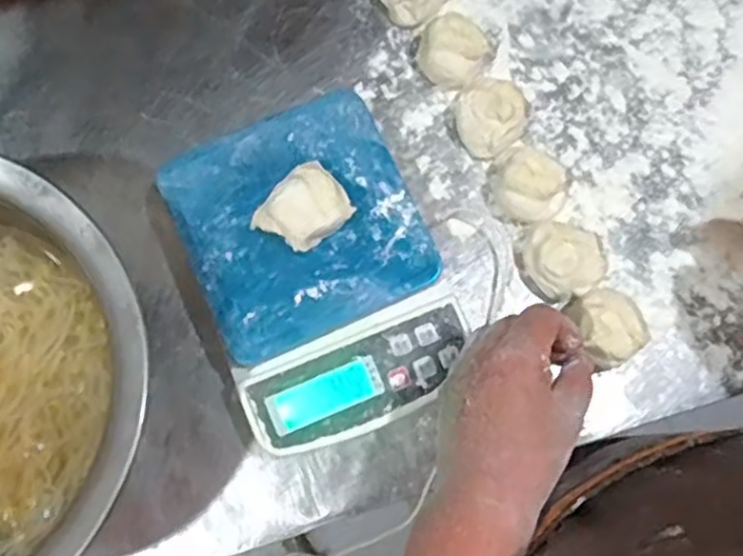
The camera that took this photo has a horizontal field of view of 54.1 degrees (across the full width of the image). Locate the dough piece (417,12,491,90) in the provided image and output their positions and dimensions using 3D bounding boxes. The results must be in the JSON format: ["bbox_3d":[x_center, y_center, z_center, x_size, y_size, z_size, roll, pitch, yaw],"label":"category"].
[{"bbox_3d":[0.062,-0.173,0.553,0.050,0.039,0.053,0,77,-1],"label":"dough piece"}]

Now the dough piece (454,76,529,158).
[{"bbox_3d":[0.089,-0.122,0.546,0.051,0.033,0.054,0,77,-1],"label":"dough piece"}]

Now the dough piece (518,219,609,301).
[{"bbox_3d":[0.134,-0.011,0.515,0.055,0.034,0.047,15,78,2],"label":"dough piece"}]

